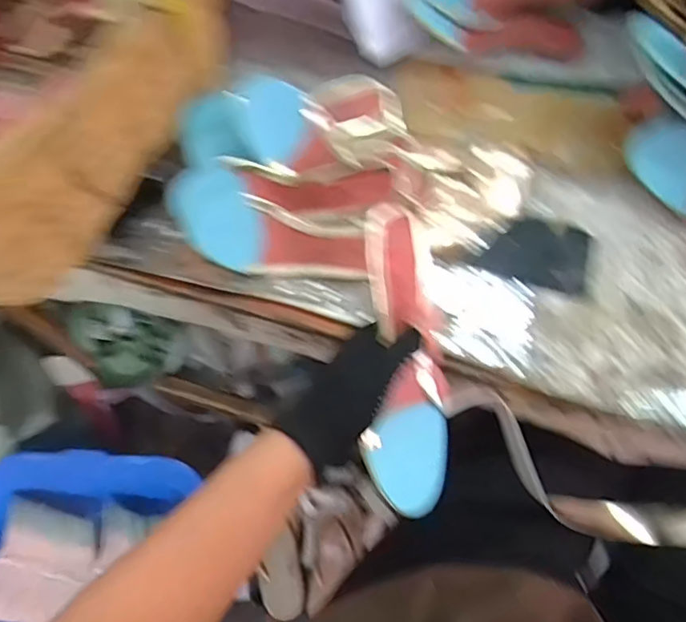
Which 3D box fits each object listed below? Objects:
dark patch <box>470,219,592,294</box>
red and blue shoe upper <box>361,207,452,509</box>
[{"bbox_3d":[0.181,-0.056,0.521,0.094,0.009,0.067,16,68,10],"label":"dark patch"},{"bbox_3d":[0.042,0.032,0.387,0.060,0.059,0.205,-5,99,1],"label":"red and blue shoe upper"}]

